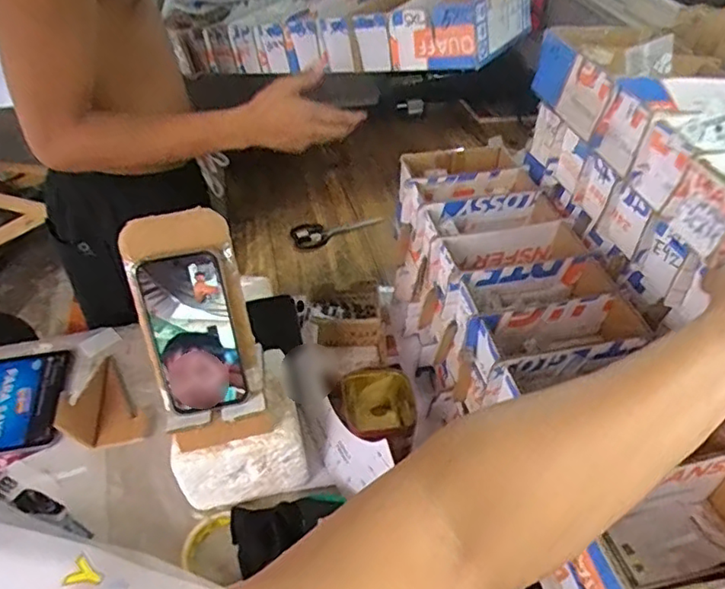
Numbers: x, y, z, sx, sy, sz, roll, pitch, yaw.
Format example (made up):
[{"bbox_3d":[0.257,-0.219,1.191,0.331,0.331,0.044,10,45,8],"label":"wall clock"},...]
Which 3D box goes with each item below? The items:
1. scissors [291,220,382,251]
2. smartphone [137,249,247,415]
[{"bbox_3d":[-0.044,-0.122,1.137,0.181,0.009,0.074,-10,43,-10],"label":"scissors"},{"bbox_3d":[-0.163,0.041,0.573,0.073,0.165,0.010,-11,23,-11],"label":"smartphone"}]

